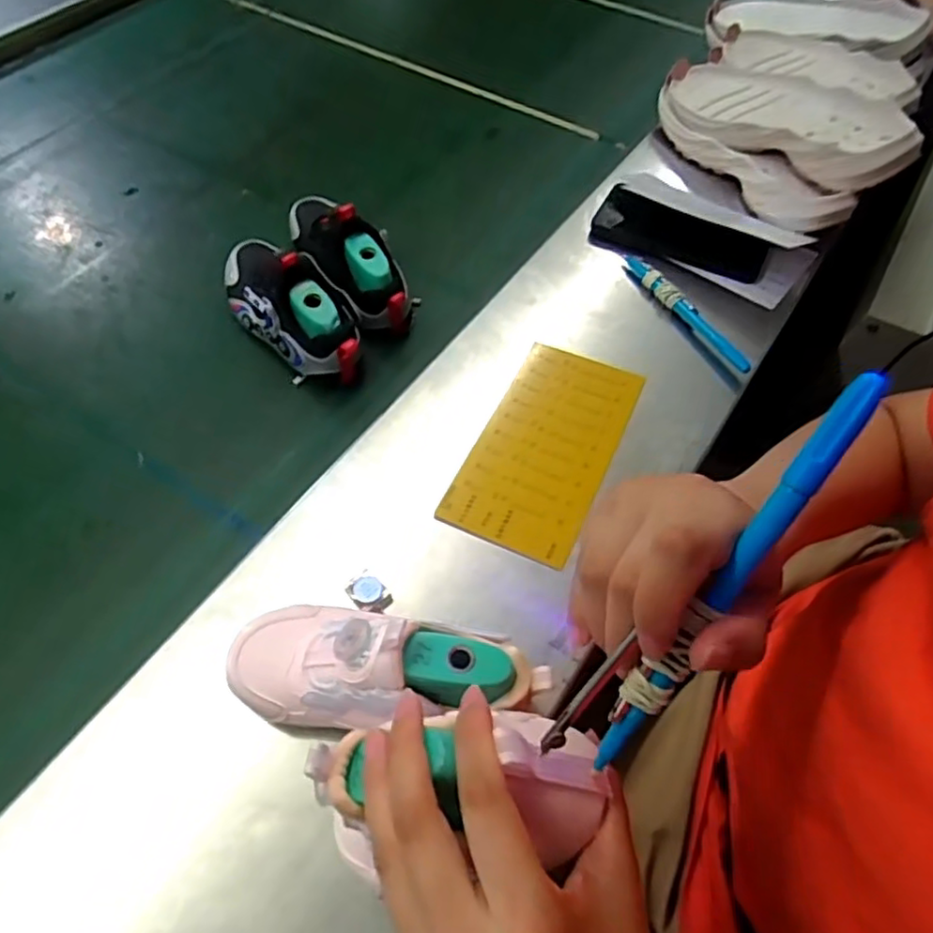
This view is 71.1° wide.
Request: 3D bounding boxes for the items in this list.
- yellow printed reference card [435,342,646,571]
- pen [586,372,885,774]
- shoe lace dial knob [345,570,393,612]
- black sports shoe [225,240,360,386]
[{"bbox_3d":[0.064,-0.017,0.520,0.101,0.004,0.191,23,61,12],"label":"yellow printed reference card"},{"bbox_3d":[0.081,0.045,0.219,0.014,0.165,0.011,36,23,27],"label":"pen"},{"bbox_3d":[-0.068,0.087,0.451,0.022,0.012,0.031,-37,63,-17],"label":"shoe lace dial knob"},{"bbox_3d":[-0.156,-0.150,0.589,0.093,0.073,0.186,-31,62,-18],"label":"black sports shoe"}]

